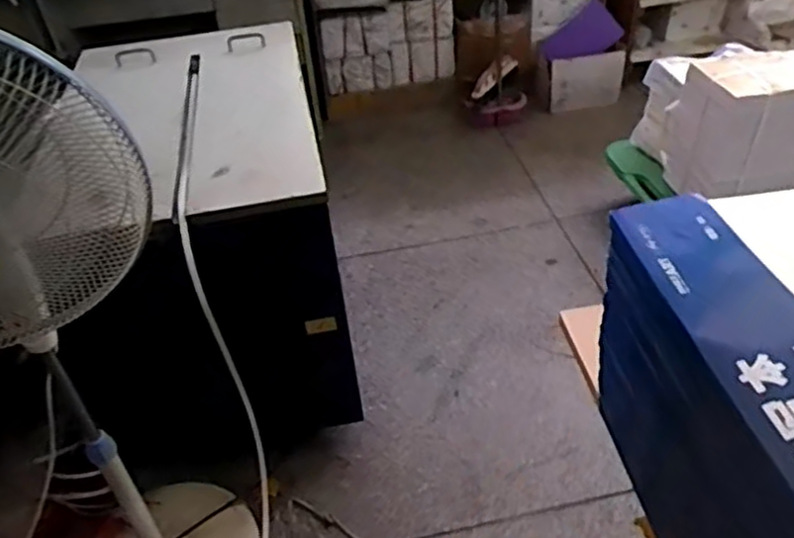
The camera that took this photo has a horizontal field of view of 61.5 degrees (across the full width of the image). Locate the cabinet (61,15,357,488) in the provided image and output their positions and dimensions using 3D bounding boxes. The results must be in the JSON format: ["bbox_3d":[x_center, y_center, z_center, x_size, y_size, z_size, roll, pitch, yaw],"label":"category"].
[{"bbox_3d":[-0.413,-0.065,1.575,0.540,0.676,0.804,-9,40,-3],"label":"cabinet"}]

